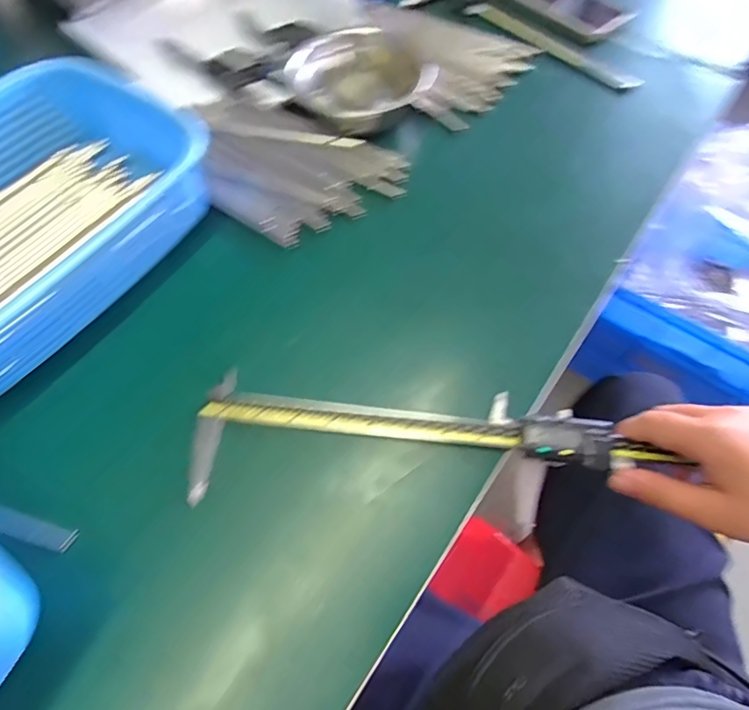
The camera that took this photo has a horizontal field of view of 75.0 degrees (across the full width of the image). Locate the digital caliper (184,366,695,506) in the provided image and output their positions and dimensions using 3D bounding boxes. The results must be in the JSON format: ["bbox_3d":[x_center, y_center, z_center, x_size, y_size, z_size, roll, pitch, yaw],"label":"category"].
[{"bbox_3d":[0.032,0.061,0.327,0.305,0.016,0.078,2,66,5],"label":"digital caliper"}]

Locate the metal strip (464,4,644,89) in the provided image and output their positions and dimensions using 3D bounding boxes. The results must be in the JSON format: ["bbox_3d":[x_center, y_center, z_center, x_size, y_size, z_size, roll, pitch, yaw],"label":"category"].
[{"bbox_3d":[0.187,-0.339,0.530,0.218,0.008,0.020,42,83,19],"label":"metal strip"}]

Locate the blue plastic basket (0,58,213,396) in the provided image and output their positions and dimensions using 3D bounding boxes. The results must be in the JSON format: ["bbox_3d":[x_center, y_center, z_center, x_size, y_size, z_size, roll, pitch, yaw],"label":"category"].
[{"bbox_3d":[-0.283,-0.102,0.375,0.163,0.074,0.275,34,68,17],"label":"blue plastic basket"}]

